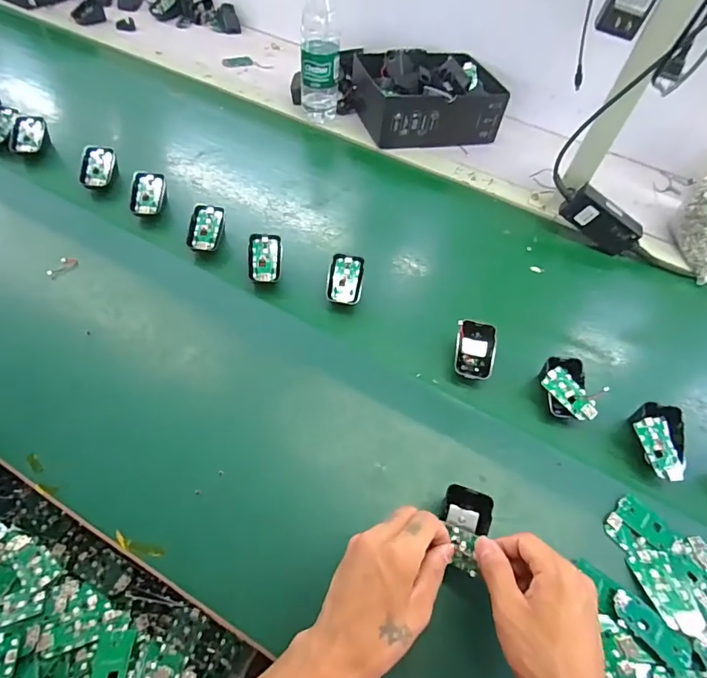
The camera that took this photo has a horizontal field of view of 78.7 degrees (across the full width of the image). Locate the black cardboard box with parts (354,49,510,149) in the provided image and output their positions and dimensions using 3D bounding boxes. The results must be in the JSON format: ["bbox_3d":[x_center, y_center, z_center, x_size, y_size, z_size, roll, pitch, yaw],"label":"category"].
[{"bbox_3d":[0.146,-0.453,0.807,0.258,0.091,0.179,-10,57,-12],"label":"black cardboard box with parts"}]

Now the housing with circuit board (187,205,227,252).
[{"bbox_3d":[-0.204,-0.151,0.597,0.042,0.024,0.069,10,71,-5],"label":"housing with circuit board"}]

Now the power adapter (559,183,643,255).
[{"bbox_3d":[0.373,-0.179,0.649,0.113,0.052,0.028,37,57,-6],"label":"power adapter"}]

